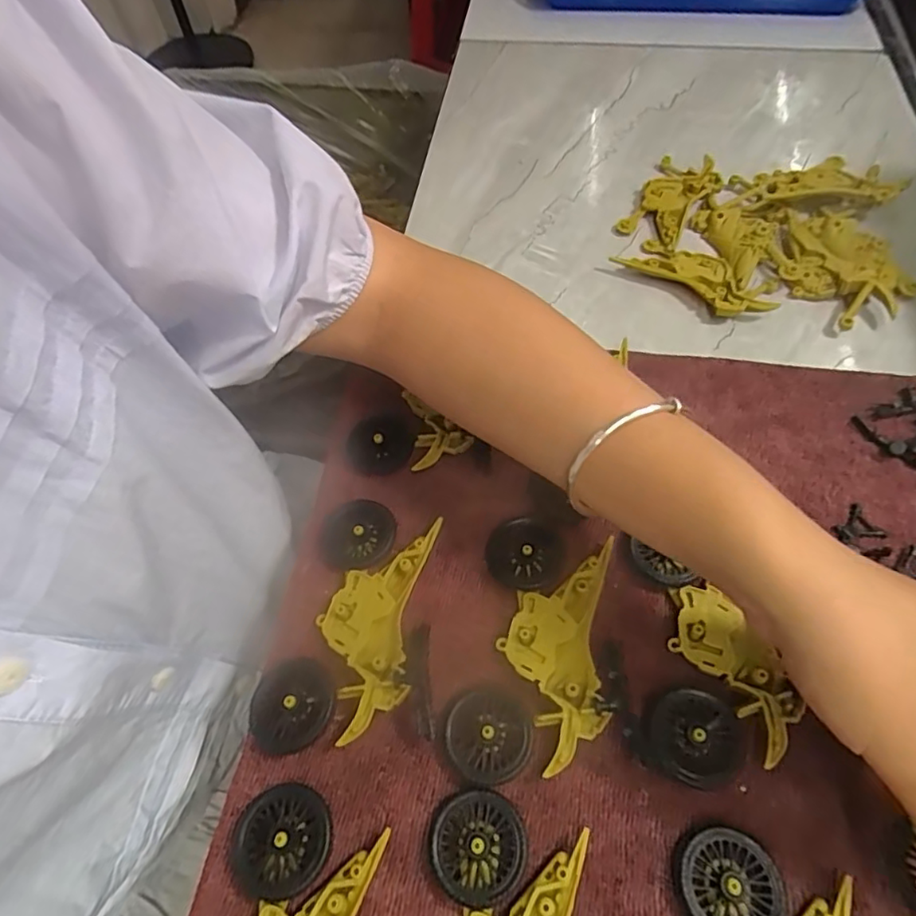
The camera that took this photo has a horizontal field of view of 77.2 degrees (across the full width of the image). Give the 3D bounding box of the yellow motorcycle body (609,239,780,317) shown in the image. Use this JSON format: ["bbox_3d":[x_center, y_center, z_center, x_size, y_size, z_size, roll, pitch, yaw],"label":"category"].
[{"bbox_3d":[0.159,-0.120,0.379,0.099,0.013,0.042,34,66,22],"label":"yellow motorcycle body"}]

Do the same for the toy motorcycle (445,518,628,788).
[{"bbox_3d":[0.039,0.084,0.259,0.066,0.013,0.115,10,60,10],"label":"toy motorcycle"}]

